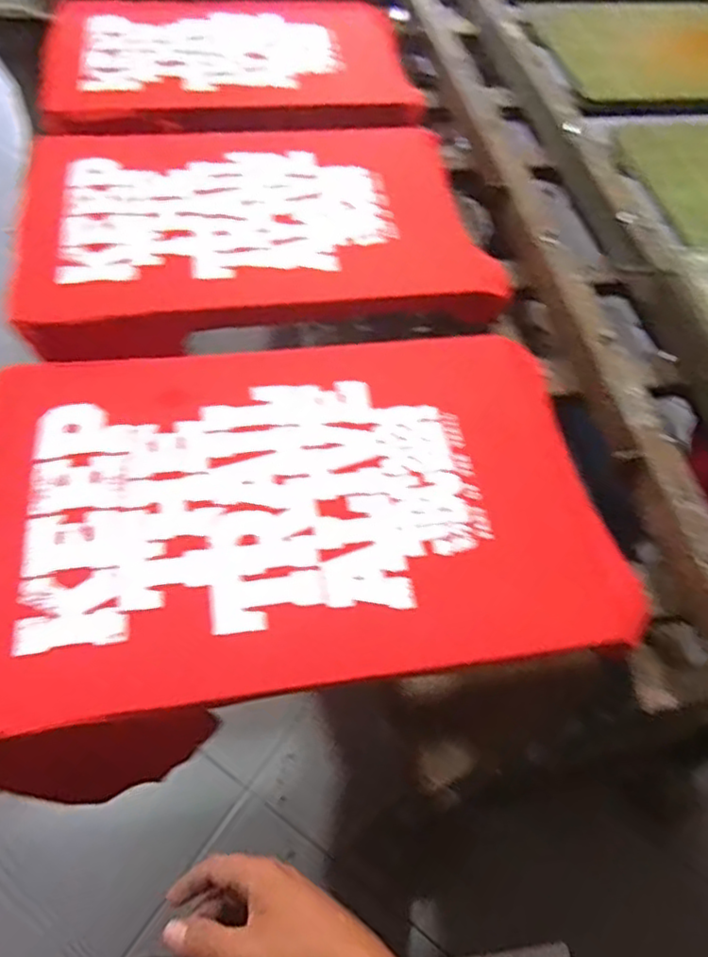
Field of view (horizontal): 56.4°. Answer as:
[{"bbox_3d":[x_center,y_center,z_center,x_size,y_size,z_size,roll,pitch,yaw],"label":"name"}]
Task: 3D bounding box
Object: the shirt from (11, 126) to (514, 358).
[{"bbox_3d":[-0.136,-0.357,0.939,0.619,0.039,0.441,-7,57,-8],"label":"shirt"}]

